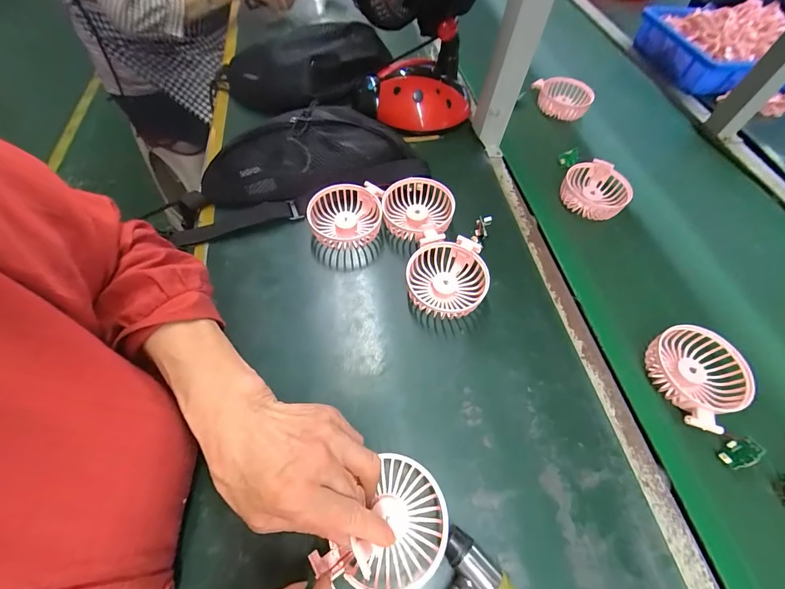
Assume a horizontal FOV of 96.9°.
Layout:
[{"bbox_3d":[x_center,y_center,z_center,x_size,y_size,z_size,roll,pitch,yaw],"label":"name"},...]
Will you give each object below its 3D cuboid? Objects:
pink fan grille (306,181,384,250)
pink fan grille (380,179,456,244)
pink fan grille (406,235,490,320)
[{"bbox_3d":[-0.058,-0.097,0.439,0.087,0.040,0.084,6,59,2],"label":"pink fan grille"},{"bbox_3d":[0.036,-0.103,0.443,0.096,0.043,0.084,40,65,20],"label":"pink fan grille"},{"bbox_3d":[0.064,-0.019,0.396,0.083,0.039,0.088,1,59,-2],"label":"pink fan grille"}]

